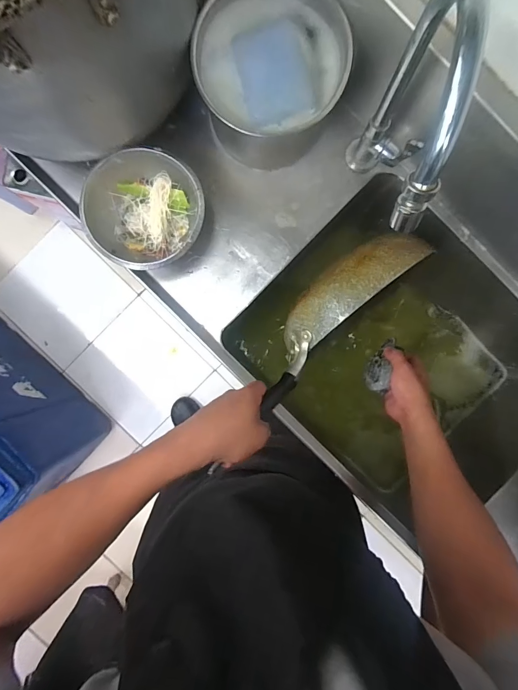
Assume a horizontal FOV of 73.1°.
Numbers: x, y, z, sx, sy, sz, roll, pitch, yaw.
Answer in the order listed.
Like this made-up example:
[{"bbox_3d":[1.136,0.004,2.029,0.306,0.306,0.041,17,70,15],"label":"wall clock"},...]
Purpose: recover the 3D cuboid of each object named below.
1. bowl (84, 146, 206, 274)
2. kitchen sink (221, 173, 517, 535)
[{"bbox_3d":[-0.149,-0.174,0.462,0.151,0.053,0.140,0,92,-1],"label":"bowl"},{"bbox_3d":[0.240,0.008,0.608,0.422,0.214,0.463,-44,92,1],"label":"kitchen sink"}]

